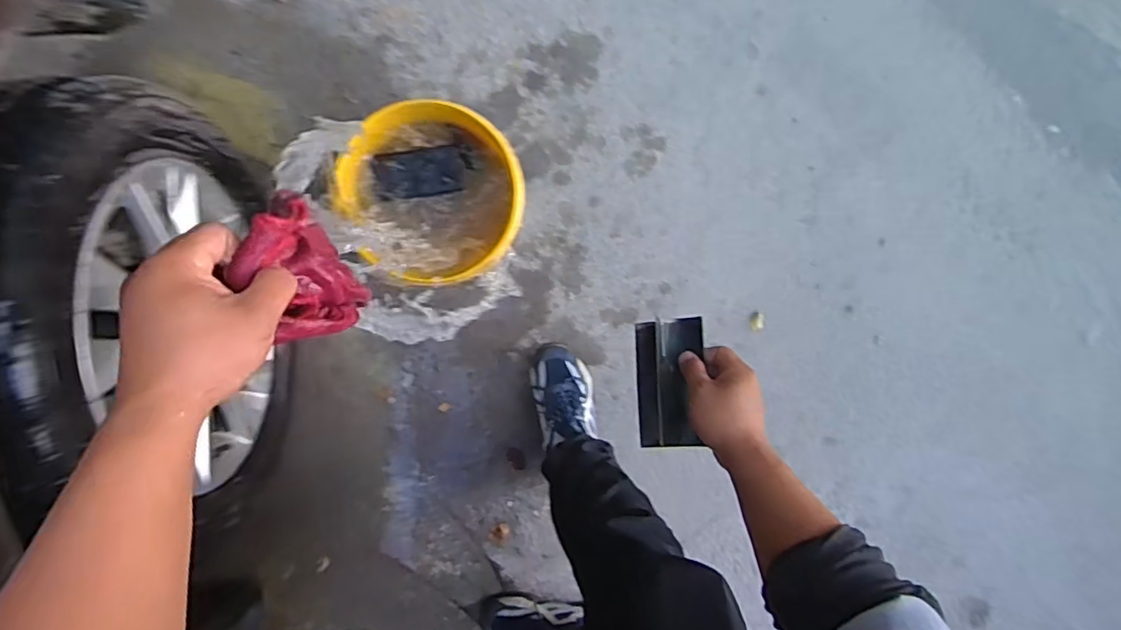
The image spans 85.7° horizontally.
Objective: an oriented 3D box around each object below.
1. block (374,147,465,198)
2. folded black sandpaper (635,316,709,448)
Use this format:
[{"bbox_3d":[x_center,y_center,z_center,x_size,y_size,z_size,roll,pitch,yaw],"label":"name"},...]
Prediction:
[{"bbox_3d":[-0.213,-0.215,0.915,0.127,0.016,0.069,-9,96,-4],"label":"block"},{"bbox_3d":[0.117,0.073,0.656,0.063,0.046,0.139,7,72,-6],"label":"folded black sandpaper"}]

